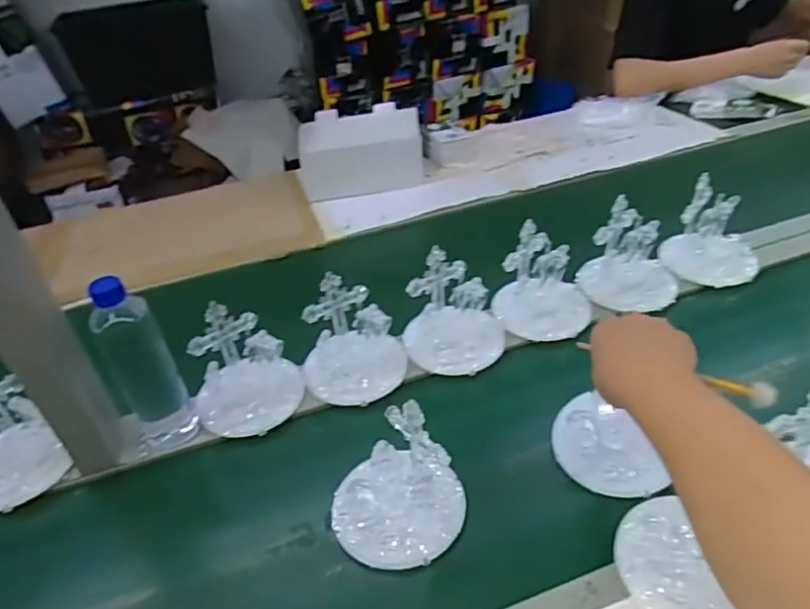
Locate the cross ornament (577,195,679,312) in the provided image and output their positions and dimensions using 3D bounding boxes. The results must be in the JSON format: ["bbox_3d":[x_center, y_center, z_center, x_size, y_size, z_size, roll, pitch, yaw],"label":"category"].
[{"bbox_3d":[0.316,-0.063,0.833,0.132,0.123,0.111,13,41,24],"label":"cross ornament"}]

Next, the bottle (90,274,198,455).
[{"bbox_3d":[-0.296,0.068,0.659,0.071,0.225,0.053,-27,42,-26],"label":"bottle"}]

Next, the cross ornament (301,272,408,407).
[{"bbox_3d":[-0.065,0.044,0.729,0.129,0.113,0.107,-11,37,-6],"label":"cross ornament"}]

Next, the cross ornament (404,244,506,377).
[{"bbox_3d":[0.062,0.011,0.758,0.130,0.113,0.107,-5,37,2],"label":"cross ornament"}]

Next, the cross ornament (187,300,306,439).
[{"bbox_3d":[-0.193,0.079,0.709,0.130,0.115,0.100,-17,38,-14],"label":"cross ornament"}]

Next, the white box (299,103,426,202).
[{"bbox_3d":[-0.081,-0.286,1.133,0.225,0.143,0.084,-5,37,1],"label":"white box"}]

